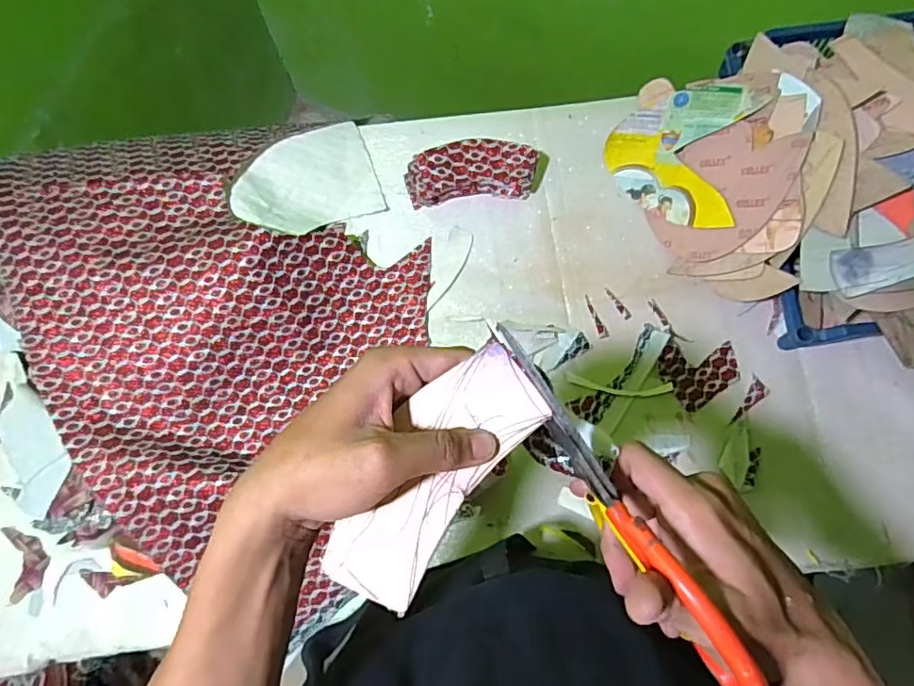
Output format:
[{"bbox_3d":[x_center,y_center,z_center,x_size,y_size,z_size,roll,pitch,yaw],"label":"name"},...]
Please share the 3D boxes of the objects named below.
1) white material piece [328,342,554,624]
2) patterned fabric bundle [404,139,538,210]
[{"bbox_3d":[-0.010,0.064,0.280,0.054,0.010,0.132,33,82,7],"label":"white material piece"},{"bbox_3d":[0.017,-0.214,0.710,0.156,0.042,0.066,-3,76,-1],"label":"patterned fabric bundle"}]

